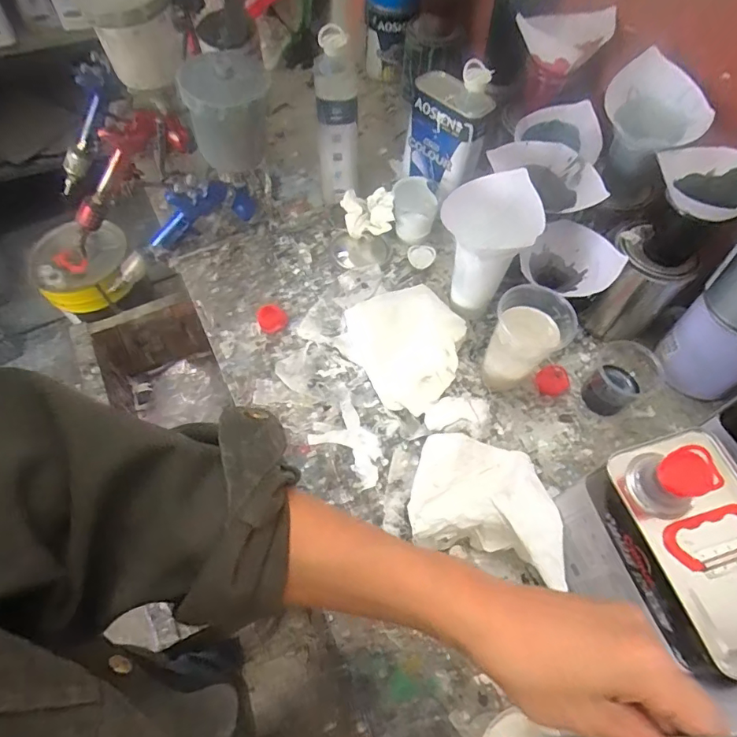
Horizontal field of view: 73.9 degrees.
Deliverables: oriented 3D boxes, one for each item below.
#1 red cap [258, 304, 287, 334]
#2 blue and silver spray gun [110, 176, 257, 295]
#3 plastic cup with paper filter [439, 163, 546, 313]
[{"bbox_3d":[-0.137,-0.071,0.694,0.039,0.012,0.045,-19,62,-11],"label":"red cap"},{"bbox_3d":[-0.309,-0.203,0.767,0.312,0.125,0.050,-27,57,27],"label":"blue and silver spray gun"},{"bbox_3d":[0.146,-0.153,0.630,0.083,0.177,0.109,-33,66,-18],"label":"plastic cup with paper filter"}]

